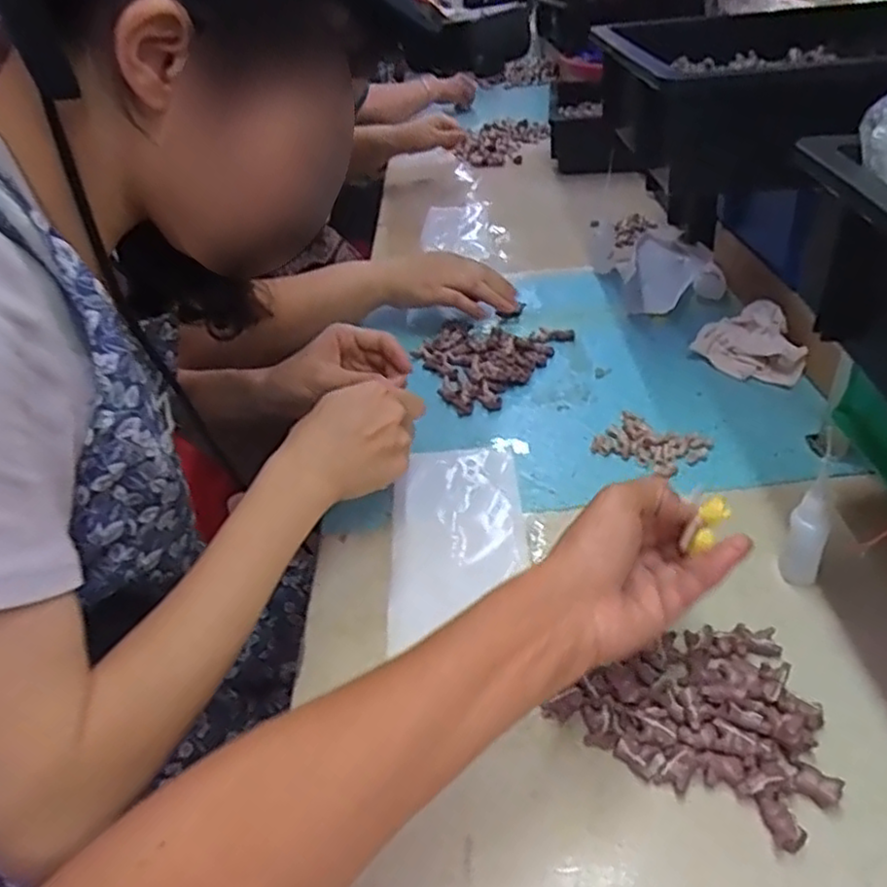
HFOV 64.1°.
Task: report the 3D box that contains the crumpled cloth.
[{"bbox_3d":[0.291,-0.094,0.672,0.073,0.046,0.090,-15,38,-10],"label":"crumpled cloth"}]

